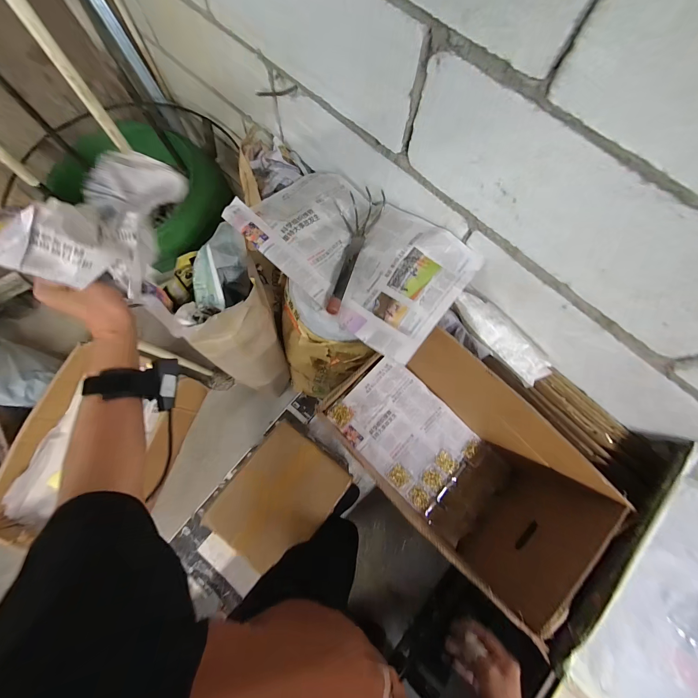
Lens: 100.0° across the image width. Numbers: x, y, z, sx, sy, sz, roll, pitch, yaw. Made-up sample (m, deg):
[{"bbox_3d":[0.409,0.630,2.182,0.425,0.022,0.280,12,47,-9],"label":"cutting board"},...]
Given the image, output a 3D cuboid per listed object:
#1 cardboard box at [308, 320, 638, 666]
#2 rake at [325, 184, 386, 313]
[{"bbox_3d":[0.262,0.291,0.791,0.652,0.406,0.346,43,78,10],"label":"cardboard box"},{"bbox_3d":[0.006,-0.221,0.673,0.116,0.055,0.327,9,75,2],"label":"rake"}]

